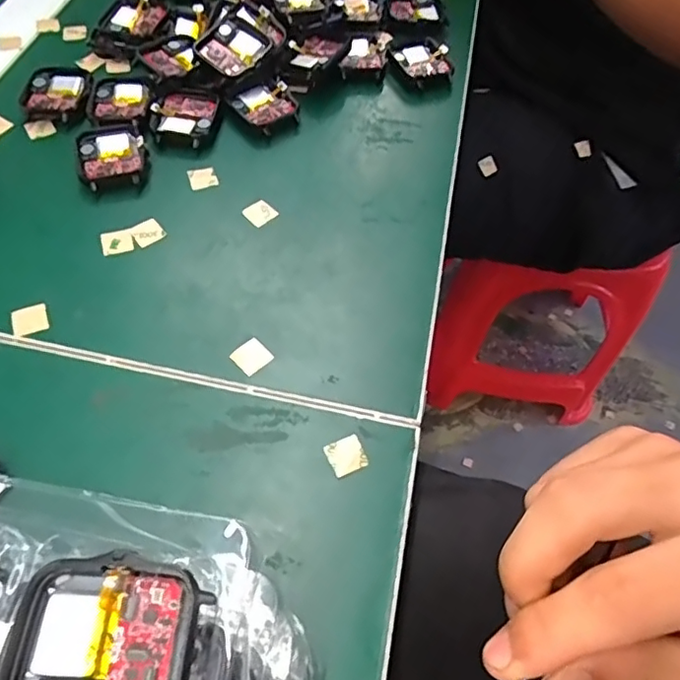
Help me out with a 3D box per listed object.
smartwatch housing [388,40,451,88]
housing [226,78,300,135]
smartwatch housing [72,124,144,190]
[{"bbox_3d":[0.057,-0.191,0.386,0.032,0.011,0.045,-17,60,-14],"label":"smartwatch housing"},{"bbox_3d":[-0.047,-0.147,0.352,0.036,0.011,0.043,-39,68,-24],"label":"housing"},{"bbox_3d":[-0.131,-0.104,0.321,0.037,0.010,0.045,-15,60,-13],"label":"smartwatch housing"}]

